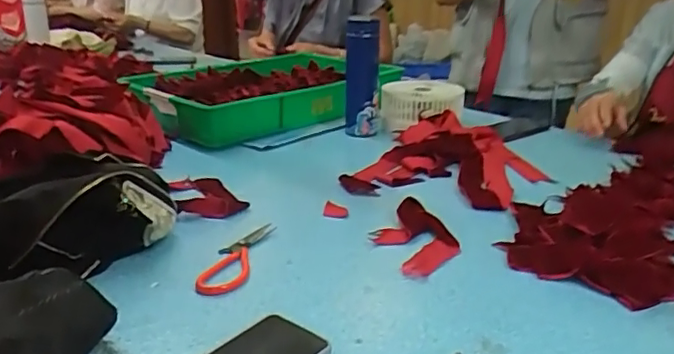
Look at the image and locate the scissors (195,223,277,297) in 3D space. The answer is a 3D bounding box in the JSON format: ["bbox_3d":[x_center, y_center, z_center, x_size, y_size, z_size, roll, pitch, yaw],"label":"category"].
[{"bbox_3d":[-0.117,0.092,0.678,0.049,0.013,0.148,3,21,9],"label":"scissors"}]

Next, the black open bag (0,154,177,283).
[{"bbox_3d":[-0.355,0.062,0.629,0.351,0.107,0.171,-16,26,-34],"label":"black open bag"}]

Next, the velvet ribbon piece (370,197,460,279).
[{"bbox_3d":[0.098,0.072,0.718,0.092,0.026,0.151,-7,22,-16],"label":"velvet ribbon piece"}]

